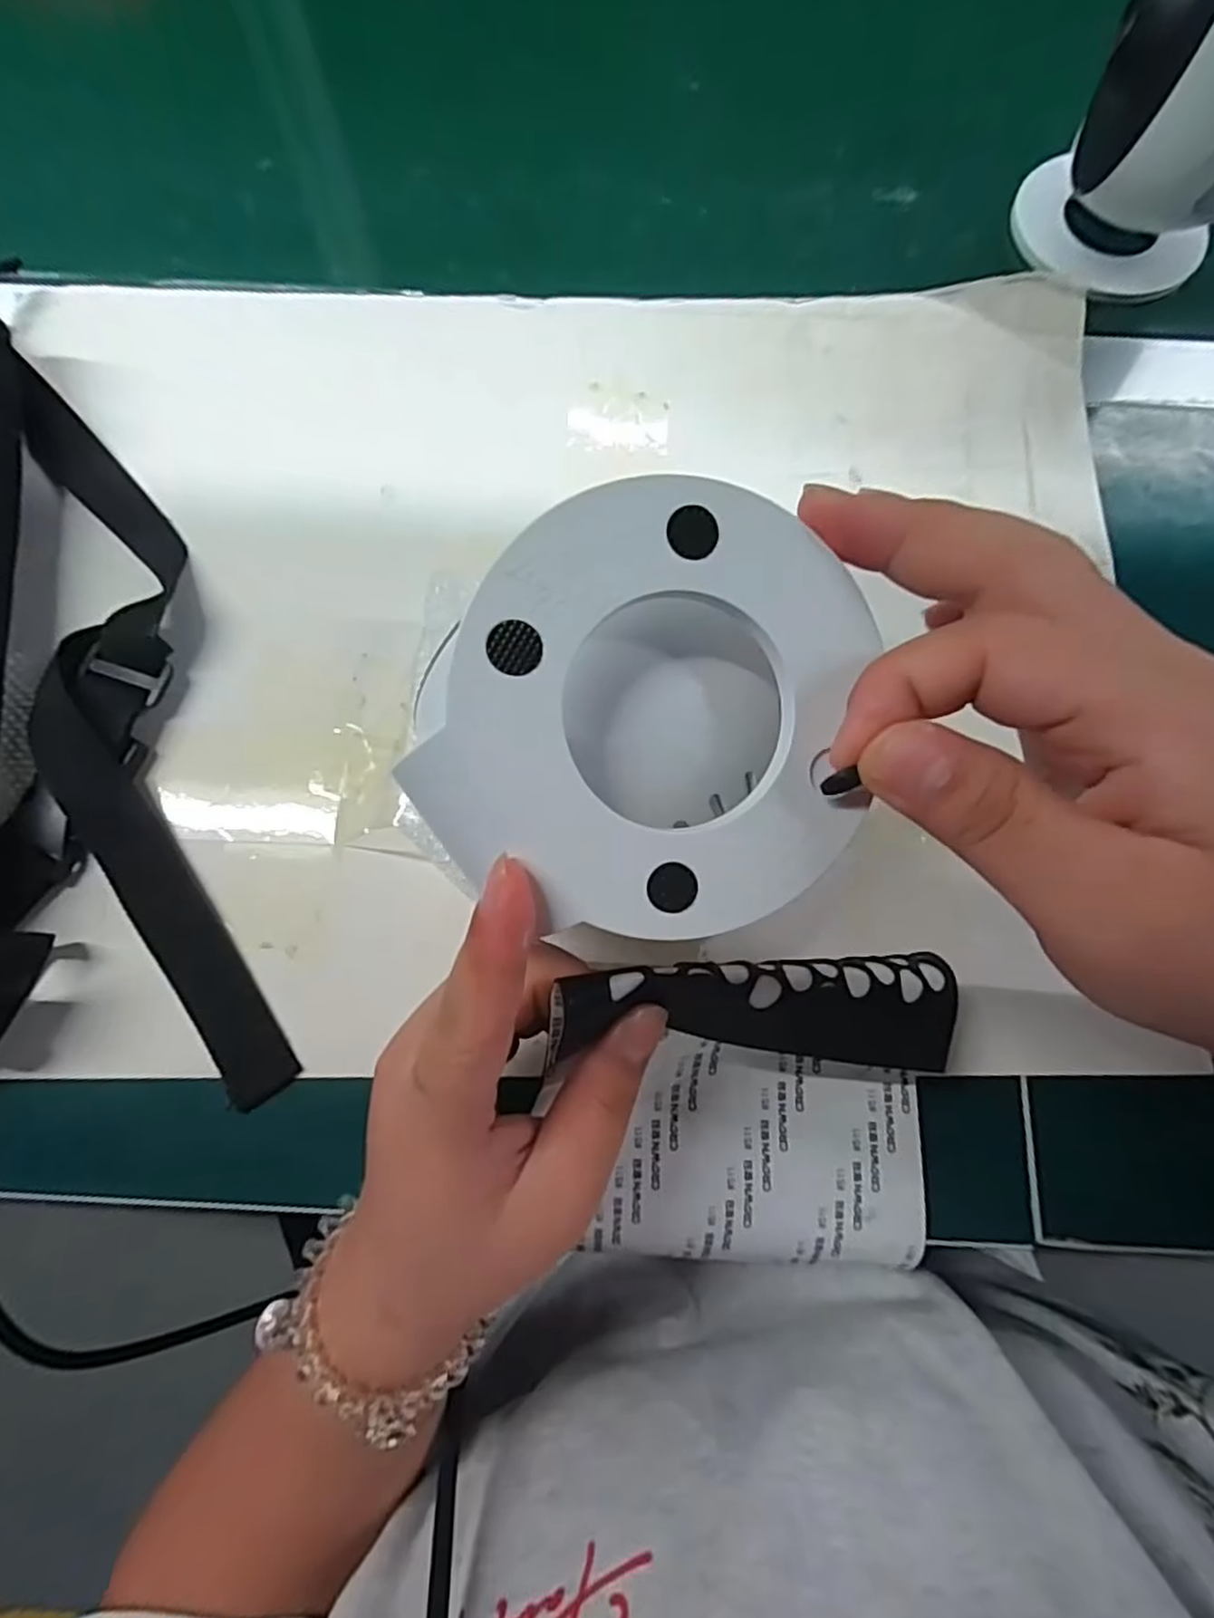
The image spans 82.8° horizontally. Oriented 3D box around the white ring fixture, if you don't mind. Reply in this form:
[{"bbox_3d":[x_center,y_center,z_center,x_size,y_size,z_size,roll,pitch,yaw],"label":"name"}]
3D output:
[{"bbox_3d":[0.012,-0.020,0.149,0.087,0.019,0.091,24,92,-11],"label":"white ring fixture"}]

